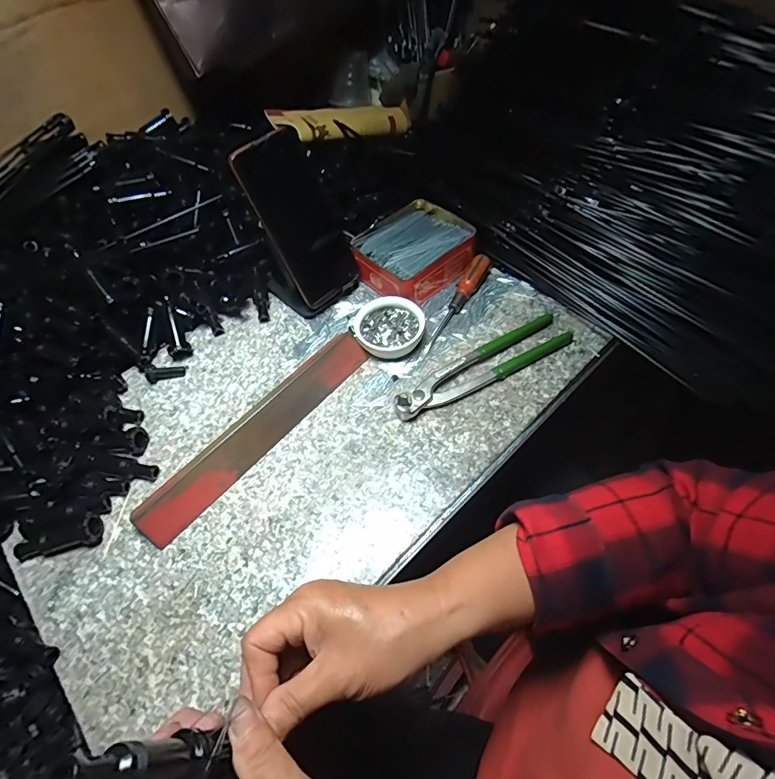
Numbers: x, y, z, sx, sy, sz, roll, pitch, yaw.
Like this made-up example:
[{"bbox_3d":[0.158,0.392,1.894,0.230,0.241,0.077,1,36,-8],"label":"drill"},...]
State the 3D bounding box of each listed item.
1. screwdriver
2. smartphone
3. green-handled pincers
[{"bbox_3d":[0.076,-0.099,0.498,0.023,0.022,0.158,25,62,20],"label":"screwdriver"},{"bbox_3d":[-0.087,-0.173,0.466,0.079,0.164,0.012,-45,39,-22],"label":"smartphone"},{"bbox_3d":[0.096,-0.025,0.449,0.199,0.018,0.041,-27,58,-13],"label":"green-handled pincers"}]

